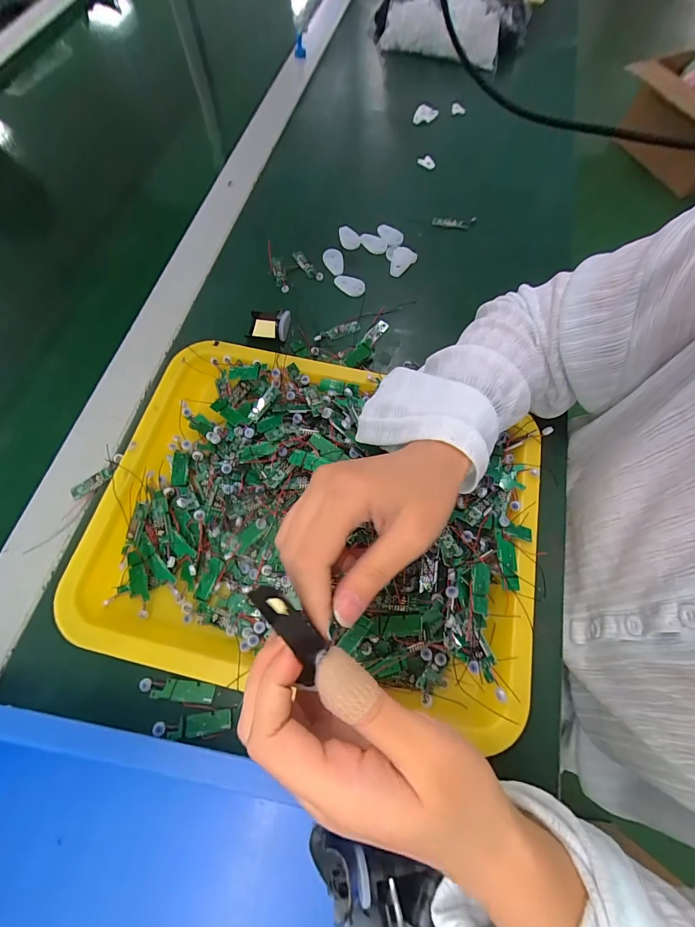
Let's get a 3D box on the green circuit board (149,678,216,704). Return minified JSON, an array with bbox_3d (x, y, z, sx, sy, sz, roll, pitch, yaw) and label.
[{"bbox_3d":[-0.117,0.162,0.266,0.042,0.004,0.013,8,53,-3],"label":"green circuit board"}]

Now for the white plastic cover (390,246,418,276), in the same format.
[{"bbox_3d":[0.065,-0.232,0.429,0.027,0.010,0.036,15,68,5],"label":"white plastic cover"}]

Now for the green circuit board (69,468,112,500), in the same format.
[{"bbox_3d":[-0.219,0.017,0.319,0.037,0.004,0.011,-30,71,-13],"label":"green circuit board"}]

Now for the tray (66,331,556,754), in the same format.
[{"bbox_3d":[-0.022,0.036,0.295,0.330,0.041,0.260,12,68,4],"label":"tray"}]

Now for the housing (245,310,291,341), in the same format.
[{"bbox_3d":[-0.081,-0.142,0.385,0.042,0.016,0.034,6,67,1],"label":"housing"}]

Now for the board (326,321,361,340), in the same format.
[{"bbox_3d":[-0.005,-0.141,0.392,0.034,0.007,0.012,-18,69,-9],"label":"board"}]

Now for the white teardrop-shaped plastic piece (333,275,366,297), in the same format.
[{"bbox_3d":[0.002,-0.198,0.415,0.038,0.010,0.017,23,69,8],"label":"white teardrop-shaped plastic piece"}]

